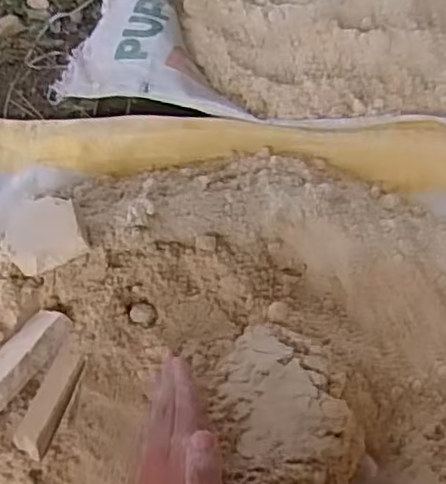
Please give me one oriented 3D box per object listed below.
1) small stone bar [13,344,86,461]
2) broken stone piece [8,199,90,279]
[{"bbox_3d":[-0.132,0.124,0.513,0.024,0.022,0.084,17,62,14],"label":"small stone bar"},{"bbox_3d":[-0.151,-0.006,0.567,0.063,0.026,0.084,-30,44,0],"label":"broken stone piece"}]

